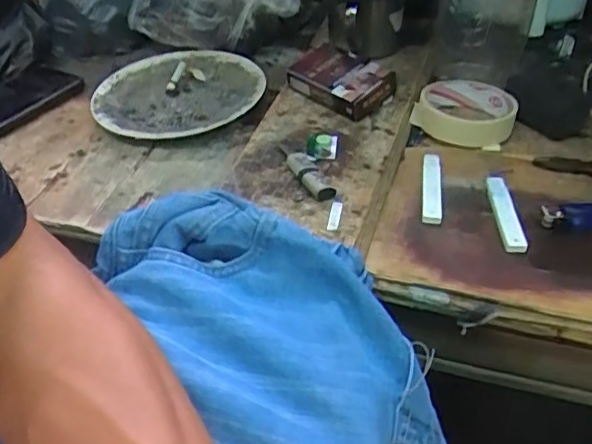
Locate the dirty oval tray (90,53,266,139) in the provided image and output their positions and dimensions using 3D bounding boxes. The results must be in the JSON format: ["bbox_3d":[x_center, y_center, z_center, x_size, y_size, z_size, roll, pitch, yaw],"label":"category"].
[{"bbox_3d":[-0.119,-0.132,0.625,0.170,0.020,0.152,11,43,15],"label":"dirty oval tray"}]

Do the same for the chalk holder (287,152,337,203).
[{"bbox_3d":[0.012,-0.038,0.497,0.018,0.012,0.062,-18,43,-17],"label":"chalk holder"}]

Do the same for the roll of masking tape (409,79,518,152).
[{"bbox_3d":[0.166,-0.112,0.596,0.093,0.028,0.102,-2,41,1],"label":"roll of masking tape"}]

